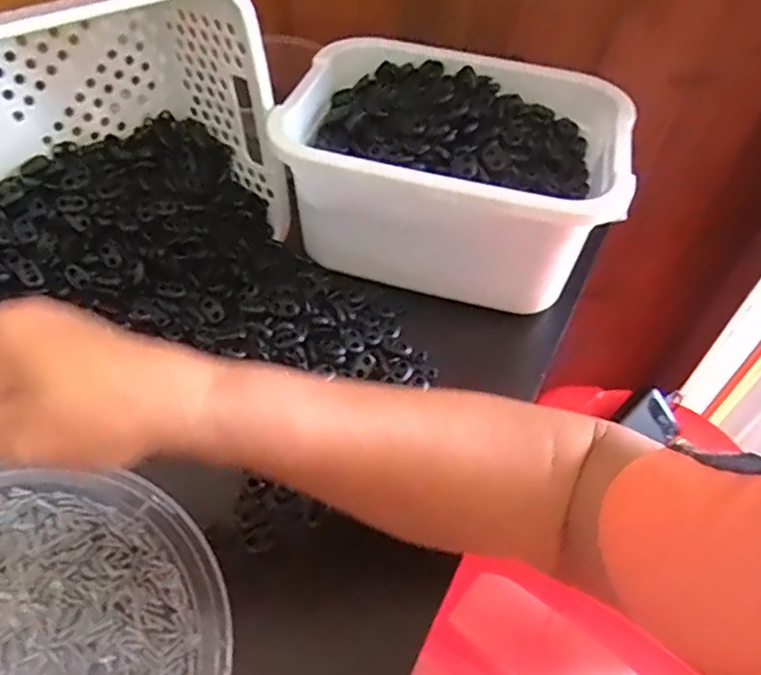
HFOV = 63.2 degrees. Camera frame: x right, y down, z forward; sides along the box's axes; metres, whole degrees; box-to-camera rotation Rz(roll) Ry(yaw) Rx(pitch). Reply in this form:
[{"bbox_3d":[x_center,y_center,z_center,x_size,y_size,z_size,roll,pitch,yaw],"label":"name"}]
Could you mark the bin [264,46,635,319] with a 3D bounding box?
[{"bbox_3d":[0.057,-0.134,0.495,0.246,0.116,0.198,19,51,12],"label":"bin"}]

